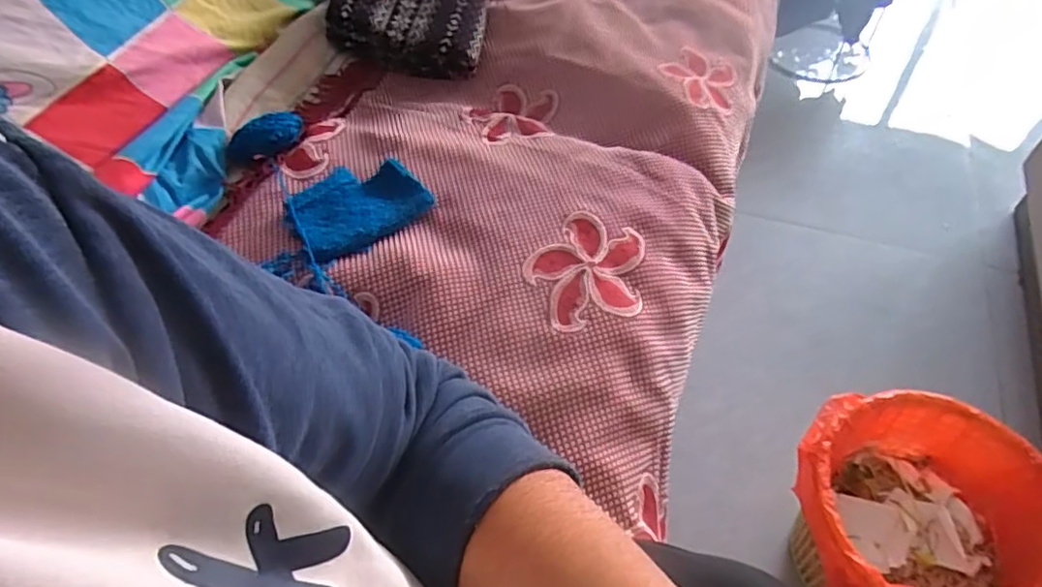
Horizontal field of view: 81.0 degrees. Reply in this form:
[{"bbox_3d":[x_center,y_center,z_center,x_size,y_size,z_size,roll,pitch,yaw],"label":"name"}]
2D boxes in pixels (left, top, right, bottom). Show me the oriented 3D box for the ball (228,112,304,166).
[{"bbox_3d":[-0.320,-0.196,0.764,0.100,0.039,0.044,-31,58,-20],"label":"ball"}]

